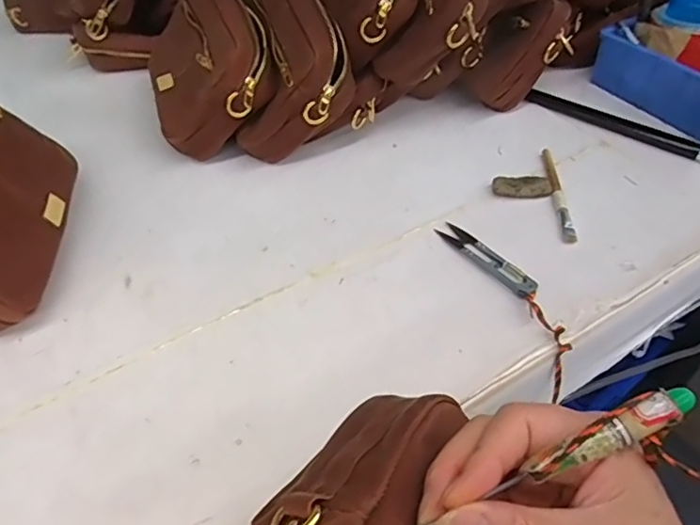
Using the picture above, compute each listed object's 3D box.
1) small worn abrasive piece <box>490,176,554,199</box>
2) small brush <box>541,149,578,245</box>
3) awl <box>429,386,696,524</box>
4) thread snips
[{"bbox_3d":[0.159,-0.070,0.522,0.053,0.013,0.020,3,47,2],"label":"small worn abrasive piece"},{"bbox_3d":[0.191,-0.065,0.517,0.014,0.008,0.126,5,47,4],"label":"small brush"},{"bbox_3d":[0.075,0.075,0.209,0.118,0.009,0.012,-26,47,-1],"label":"awl"},{"bbox_3d":[0.112,-0.005,0.461,0.021,0.008,0.100,-26,53,-23],"label":"thread snips"}]

